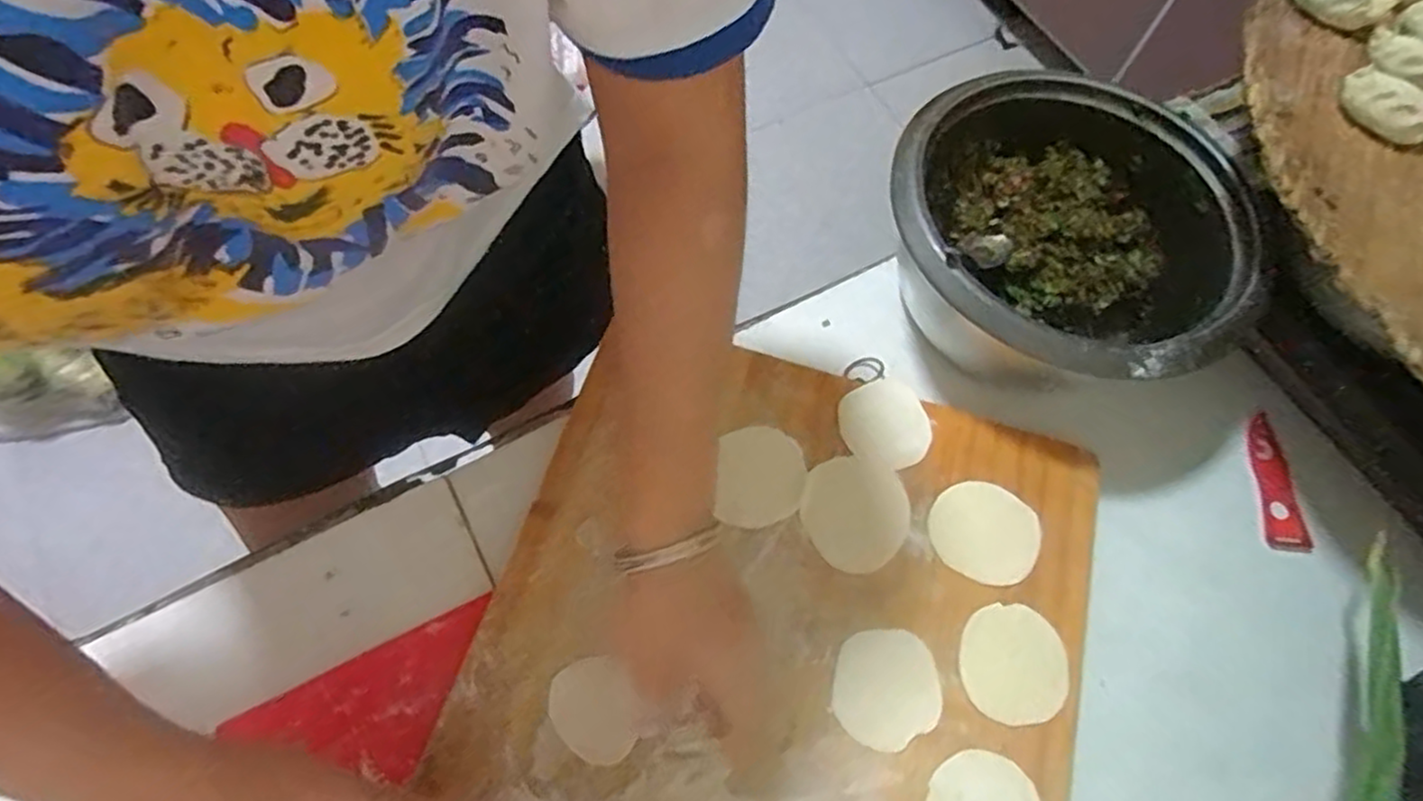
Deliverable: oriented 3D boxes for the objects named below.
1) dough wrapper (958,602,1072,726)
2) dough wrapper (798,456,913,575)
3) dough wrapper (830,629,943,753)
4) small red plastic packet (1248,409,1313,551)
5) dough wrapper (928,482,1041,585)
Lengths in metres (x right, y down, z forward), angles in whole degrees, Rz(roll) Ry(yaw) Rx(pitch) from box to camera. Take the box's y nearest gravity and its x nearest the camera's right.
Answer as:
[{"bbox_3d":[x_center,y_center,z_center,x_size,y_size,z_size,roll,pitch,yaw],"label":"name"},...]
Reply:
[{"bbox_3d":[0.190,0.164,0.441,0.066,0.004,0.067,1,67,-2],"label":"dough wrapper"},{"bbox_3d":[0.098,0.074,0.480,0.071,0.004,0.074,1,67,-2],"label":"dough wrapper"},{"bbox_3d":[0.109,0.178,0.437,0.065,0.004,0.067,1,67,-2],"label":"dough wrapper"},{"bbox_3d":[0.421,0.061,0.530,0.031,0.011,0.104,7,67,1],"label":"small red plastic packet"},{"bbox_3d":[0.184,0.088,0.476,0.071,0.004,0.064,26,66,11],"label":"dough wrapper"}]

